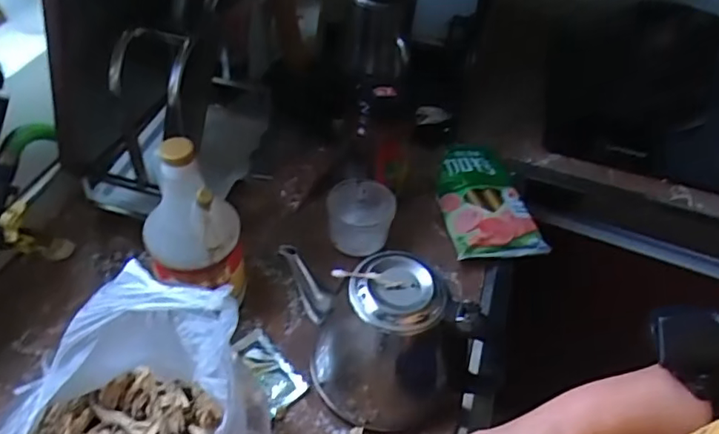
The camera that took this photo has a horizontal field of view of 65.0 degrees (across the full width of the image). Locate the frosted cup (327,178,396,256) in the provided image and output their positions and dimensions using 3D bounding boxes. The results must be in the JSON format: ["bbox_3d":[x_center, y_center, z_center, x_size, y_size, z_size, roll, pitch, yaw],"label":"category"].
[{"bbox_3d":[0.002,-0.002,0.675,0.075,0.070,0.061,13,47,5],"label":"frosted cup"}]

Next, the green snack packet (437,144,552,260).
[{"bbox_3d":[0.163,-0.028,0.739,0.115,0.029,0.185,-2,47,-9],"label":"green snack packet"}]

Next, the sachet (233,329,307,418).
[{"bbox_3d":[-0.096,0.154,0.576,0.043,0.009,0.089,-31,58,-31],"label":"sachet"}]

